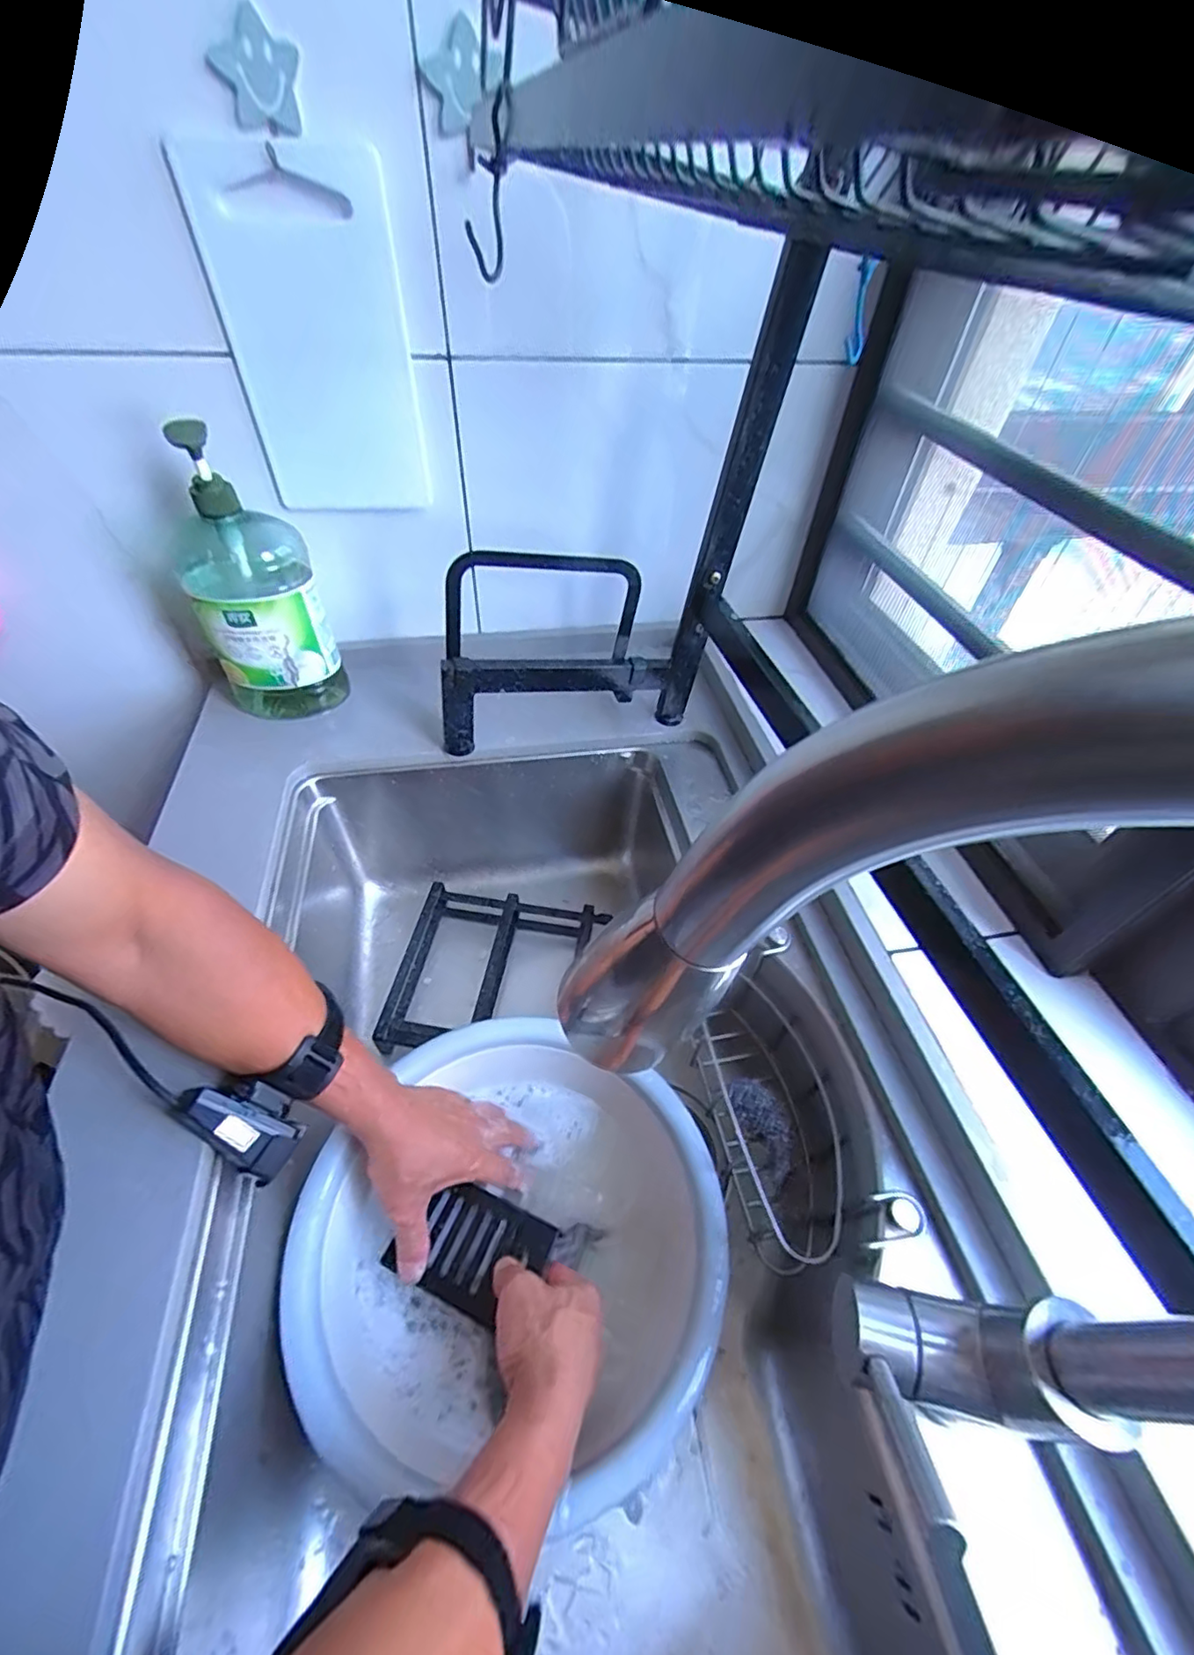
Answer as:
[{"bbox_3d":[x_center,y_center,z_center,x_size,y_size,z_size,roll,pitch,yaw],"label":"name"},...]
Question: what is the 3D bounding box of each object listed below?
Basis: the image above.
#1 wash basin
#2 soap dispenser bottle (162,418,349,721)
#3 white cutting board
[{"bbox_3d":[-0.060,0.336,0.483,0.291,0.101,0.293,1,50,-2],"label":"wash basin"},{"bbox_3d":[-0.348,-0.238,0.600,0.116,0.273,0.089,-29,57,-25],"label":"soap dispenser bottle"},{"bbox_3d":[-0.246,-0.420,0.533,0.153,0.245,0.009,-3,45,-5],"label":"white cutting board"}]

